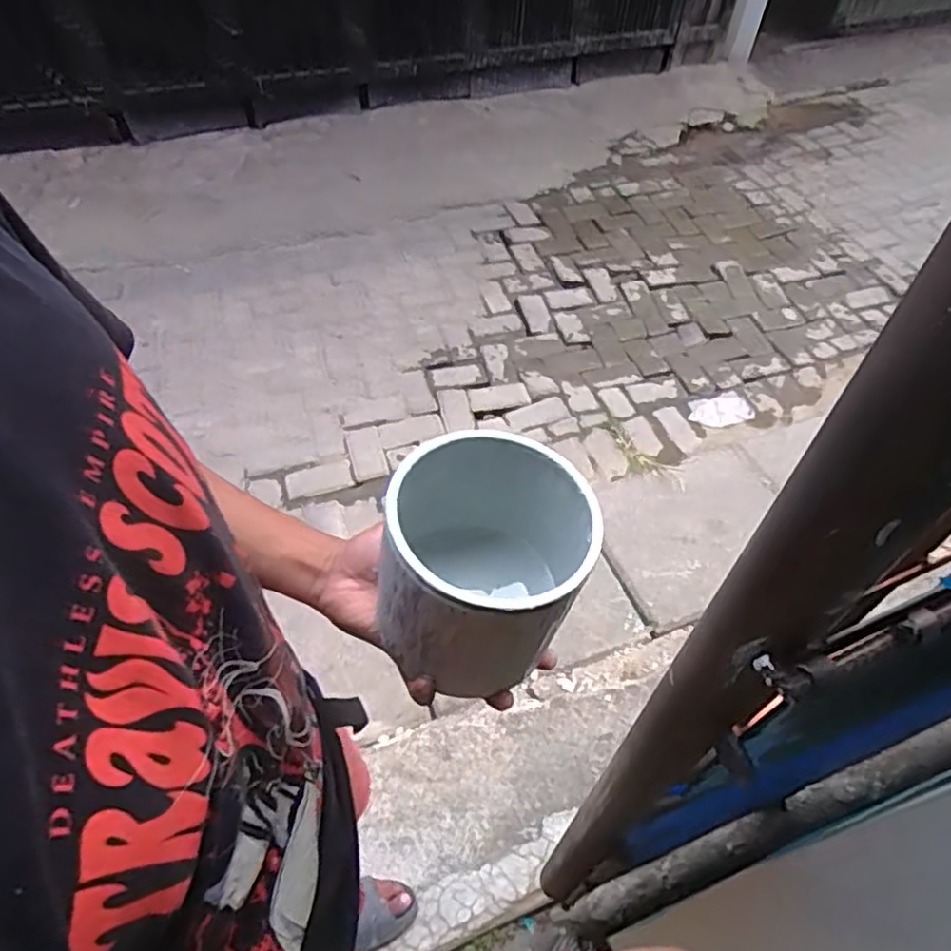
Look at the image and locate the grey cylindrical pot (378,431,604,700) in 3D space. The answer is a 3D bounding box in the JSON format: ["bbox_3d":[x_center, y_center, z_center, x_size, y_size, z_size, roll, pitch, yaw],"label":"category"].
[{"bbox_3d":[0.011,0.057,0.438,0.120,0.128,0.131,-1,56,1],"label":"grey cylindrical pot"}]

